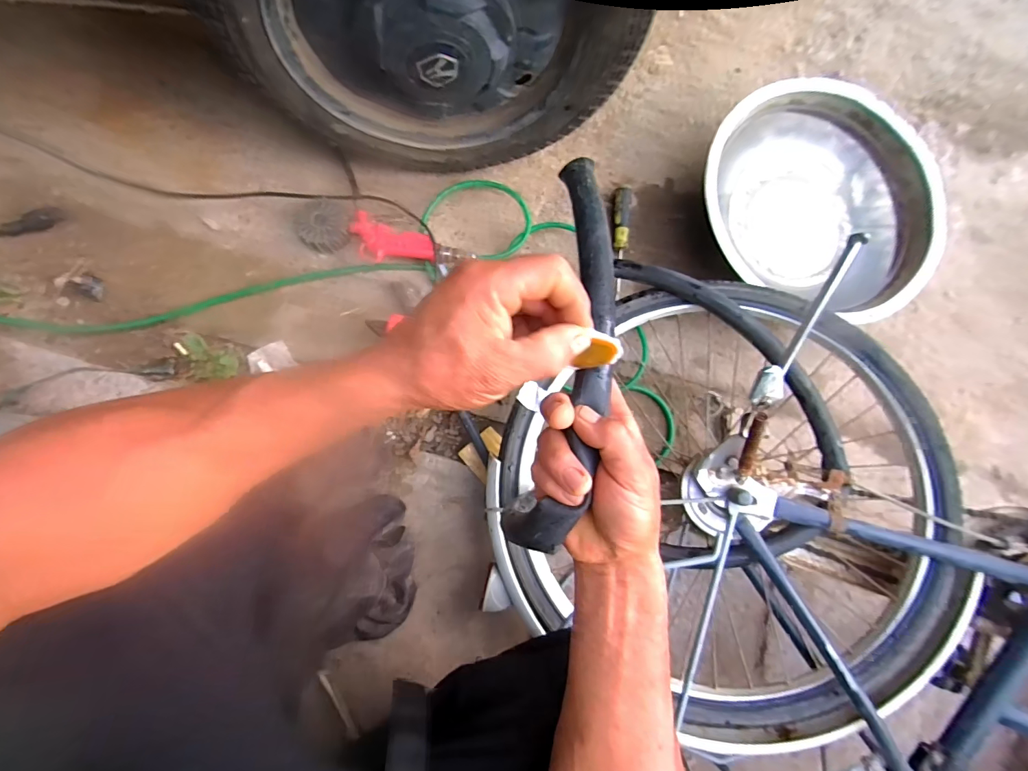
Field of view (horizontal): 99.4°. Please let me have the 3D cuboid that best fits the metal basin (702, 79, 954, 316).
[{"bbox_3d":[0.464,-0.286,0.695,0.360,0.112,0.363,1,84,-8],"label":"metal basin"}]

